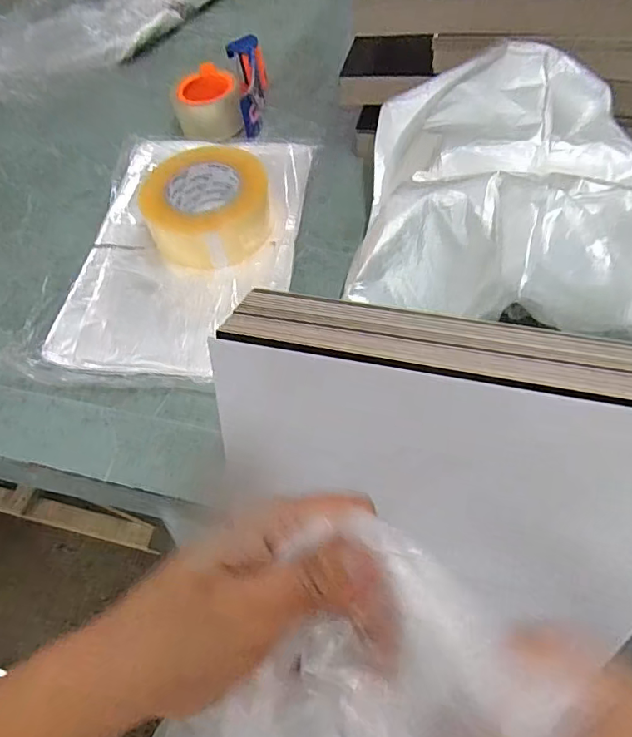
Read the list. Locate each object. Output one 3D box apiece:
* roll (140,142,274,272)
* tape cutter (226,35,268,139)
[{"bbox_3d":[-0.115,-0.176,0.523,0.128,0.068,0.125,-2,60,3],"label":"roll"},{"bbox_3d":[-0.086,-0.366,0.643,0.046,0.050,0.145,-9,57,0],"label":"tape cutter"}]

